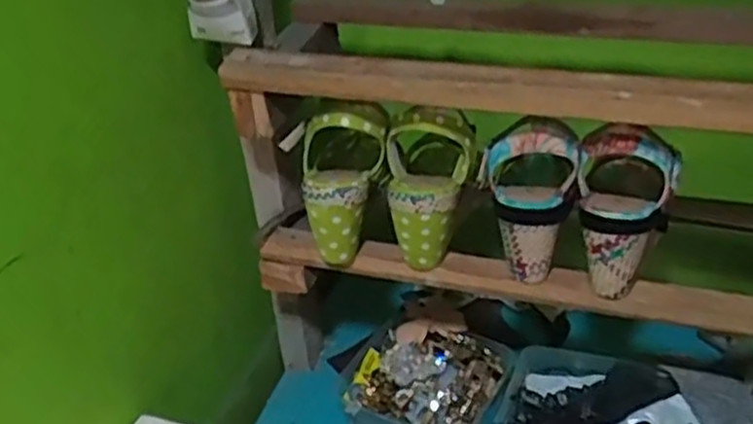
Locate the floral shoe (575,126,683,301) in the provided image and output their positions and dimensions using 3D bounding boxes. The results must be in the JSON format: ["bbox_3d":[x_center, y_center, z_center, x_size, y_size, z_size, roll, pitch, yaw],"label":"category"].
[{"bbox_3d":[0.210,-0.003,0.653,0.077,0.140,0.083,7,35,17],"label":"floral shoe"}]

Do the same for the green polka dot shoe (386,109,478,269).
[{"bbox_3d":[0.050,-0.022,0.699,0.081,0.134,0.075,-1,33,4],"label":"green polka dot shoe"}]

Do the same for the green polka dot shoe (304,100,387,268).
[{"bbox_3d":[-0.040,-0.029,0.711,0.080,0.152,0.064,9,1,19],"label":"green polka dot shoe"}]

